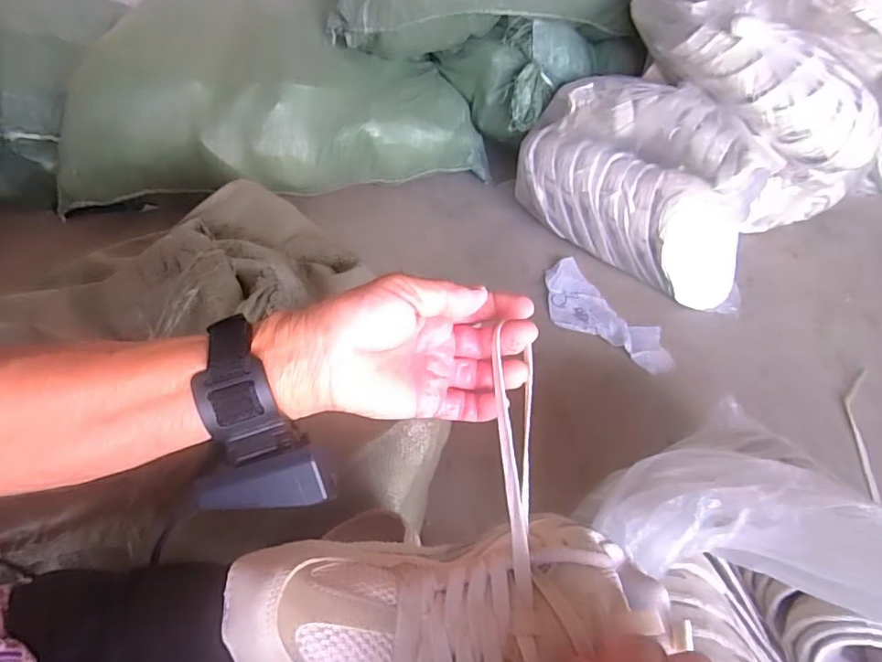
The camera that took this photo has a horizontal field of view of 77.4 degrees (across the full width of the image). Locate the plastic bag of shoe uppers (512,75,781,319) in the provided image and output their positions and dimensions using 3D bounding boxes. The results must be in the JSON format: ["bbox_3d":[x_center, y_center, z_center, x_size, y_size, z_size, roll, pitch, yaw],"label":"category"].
[{"bbox_3d":[0.362,-0.269,1.038,0.181,0.301,0.486,-33,53,-27],"label":"plastic bag of shoe uppers"}]

